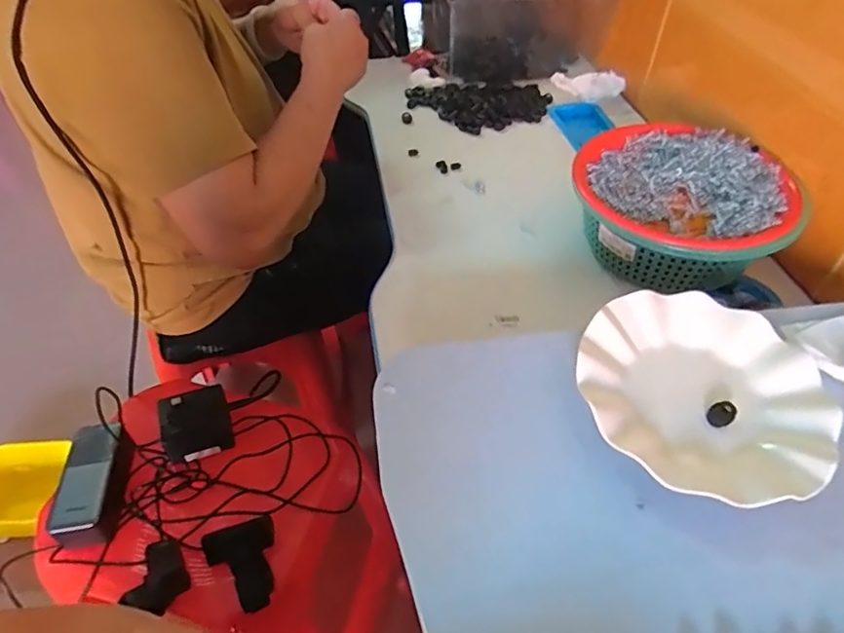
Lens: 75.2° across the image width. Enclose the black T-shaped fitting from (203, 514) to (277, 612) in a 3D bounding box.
[{"bbox_3d":[-0.189,0.263,0.572,0.072,0.020,0.089,-13,48,-11],"label":"black T-shaped fitting"}]

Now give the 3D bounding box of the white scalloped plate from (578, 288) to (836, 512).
[{"bbox_3d":[0.215,0.055,0.426,0.176,0.027,0.173,0,47,0],"label":"white scalloped plate"}]

